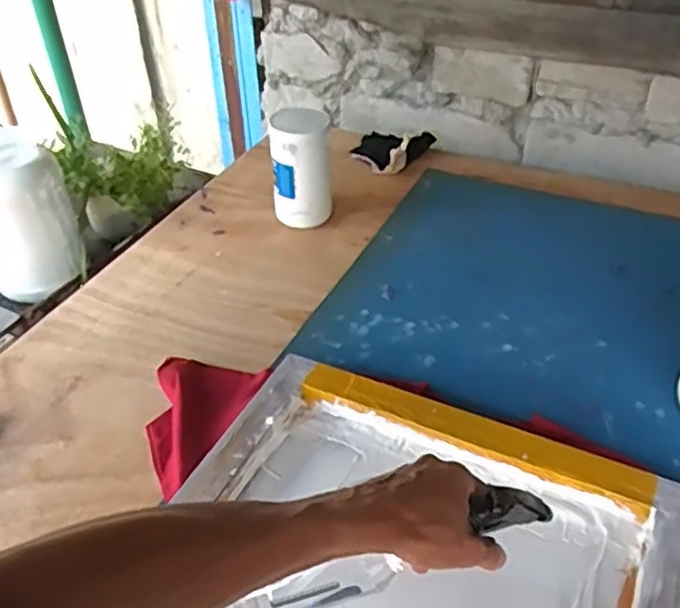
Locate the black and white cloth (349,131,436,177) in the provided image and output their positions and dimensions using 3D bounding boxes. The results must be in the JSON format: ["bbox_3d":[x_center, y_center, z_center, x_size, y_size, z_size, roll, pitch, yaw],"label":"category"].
[{"bbox_3d":[0.093,-0.293,1.286,0.121,0.030,0.162,28,47,31],"label":"black and white cloth"}]

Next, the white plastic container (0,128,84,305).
[{"bbox_3d":[-0.500,-0.131,1.081,0.153,0.223,0.141,-17,41,-19],"label":"white plastic container"}]

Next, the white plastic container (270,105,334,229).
[{"bbox_3d":[-0.060,-0.220,1.092,0.098,0.176,0.099,-2,39,-1],"label":"white plastic container"}]

